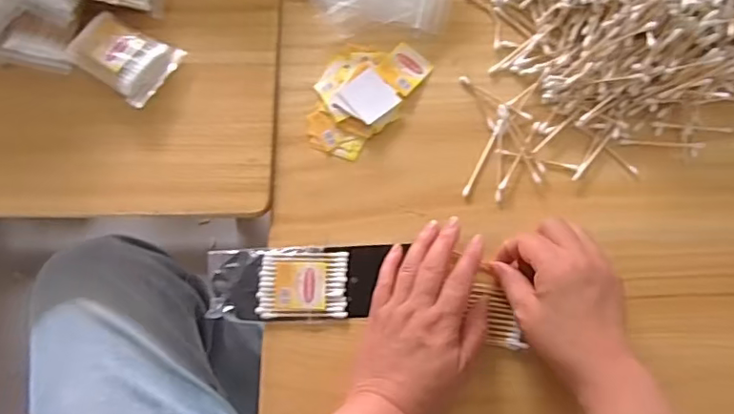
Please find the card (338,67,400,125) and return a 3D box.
[{"bbox_3d":[0.002,-0.098,0.493,0.039,0.004,0.042,-41,79,-12],"label":"card"}]

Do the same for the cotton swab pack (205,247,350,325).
[{"bbox_3d":[-0.076,0.066,0.473,0.118,0.004,0.062,1,79,1],"label":"cotton swab pack"}]

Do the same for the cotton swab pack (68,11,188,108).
[{"bbox_3d":[-0.219,-0.133,0.496,0.090,0.014,0.062,29,81,6],"label":"cotton swab pack"}]

